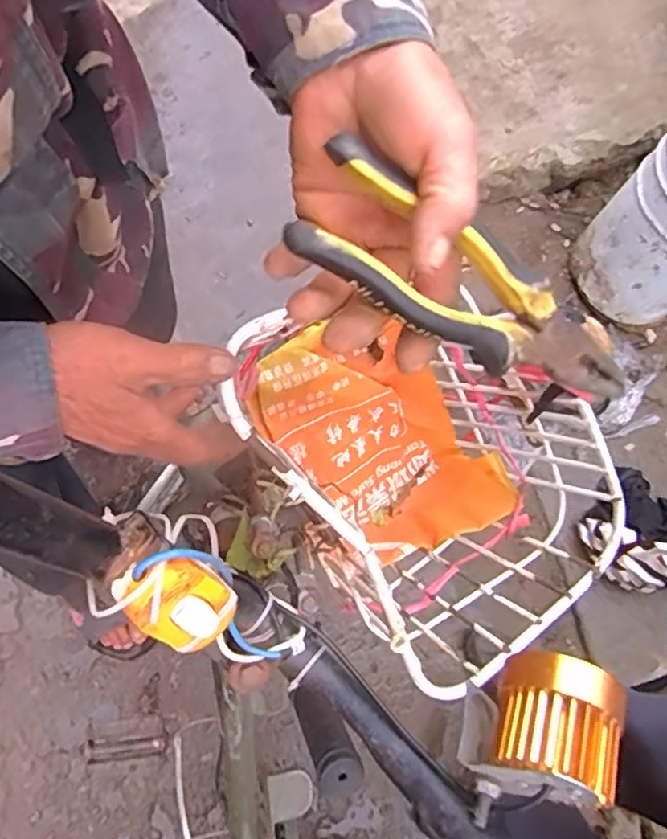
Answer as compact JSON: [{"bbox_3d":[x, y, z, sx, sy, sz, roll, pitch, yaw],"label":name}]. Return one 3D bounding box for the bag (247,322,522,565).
[{"bbox_3d":[0.057,0.011,0.640,0.265,0.115,0.149,39,73,-26],"label":"bag"}]

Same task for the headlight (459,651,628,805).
[{"bbox_3d":[0.091,0.136,0.282,0.065,0.051,0.054,-1,55,24],"label":"headlight"}]

